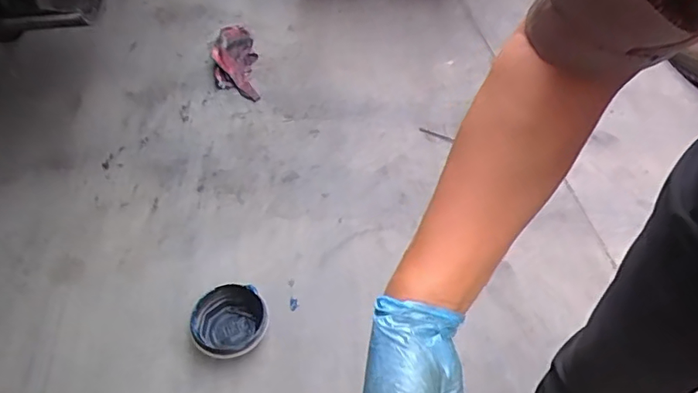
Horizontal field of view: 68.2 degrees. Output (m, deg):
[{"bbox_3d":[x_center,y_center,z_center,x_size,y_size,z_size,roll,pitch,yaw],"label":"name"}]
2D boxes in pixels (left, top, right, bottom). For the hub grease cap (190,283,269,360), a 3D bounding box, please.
[{"bbox_3d":[-0.263,0.284,1.146,0.161,0.068,0.173,1,49,-1],"label":"hub grease cap"}]

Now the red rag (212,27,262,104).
[{"bbox_3d":[-0.386,-0.454,1.745,0.153,0.102,0.299,-9,50,-9],"label":"red rag"}]

